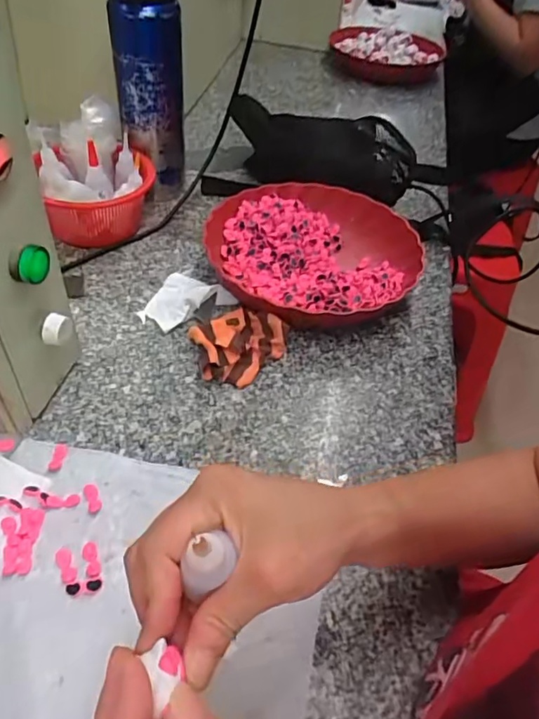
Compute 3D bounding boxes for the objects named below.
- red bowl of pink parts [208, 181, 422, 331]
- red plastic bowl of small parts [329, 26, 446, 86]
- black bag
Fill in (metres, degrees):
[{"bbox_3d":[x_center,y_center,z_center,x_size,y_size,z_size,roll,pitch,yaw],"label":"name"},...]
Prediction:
[{"bbox_3d":[0.054,-0.120,0.623,0.232,0.049,0.244,4,46,-4],"label":"red bowl of pink parts"},{"bbox_3d":[0.248,-0.648,1.141,0.243,0.055,0.192,11,46,3],"label":"red plastic bowl of small parts"},{"bbox_3d":[0.082,-0.279,0.742,0.314,0.081,0.150,8,46,1],"label":"black bag"}]

